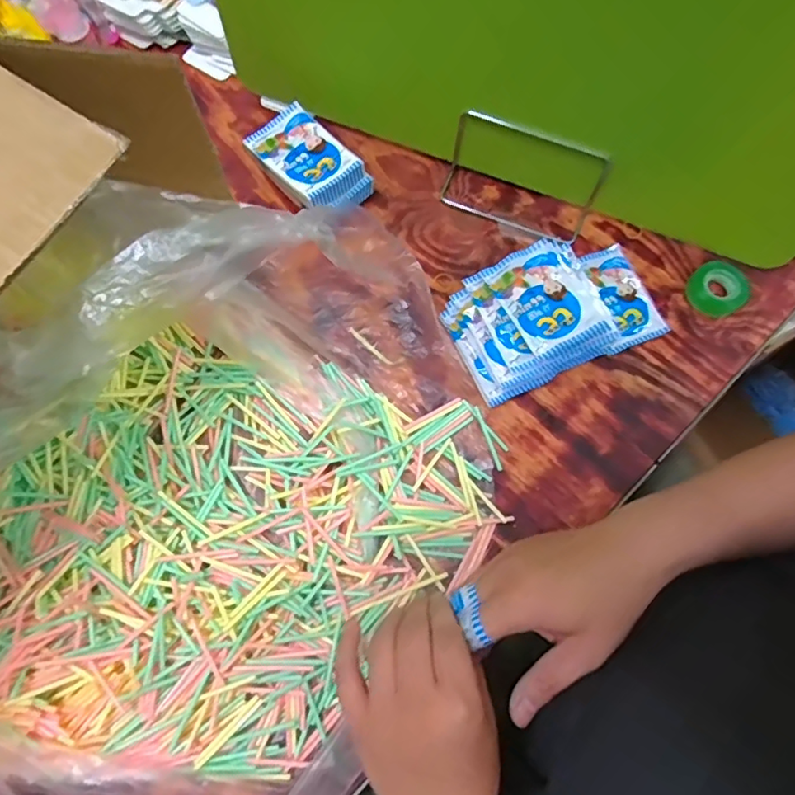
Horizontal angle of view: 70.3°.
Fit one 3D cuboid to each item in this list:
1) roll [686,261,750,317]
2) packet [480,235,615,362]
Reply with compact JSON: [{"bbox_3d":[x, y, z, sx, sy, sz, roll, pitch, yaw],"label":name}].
[{"bbox_3d":[0.306,-0.104,0.540,0.049,0.019,0.048,0,71,-1],"label":"roll"},{"bbox_3d":[0.136,-0.090,0.506,0.081,0.022,0.099,-26,72,-11],"label":"packet"}]

